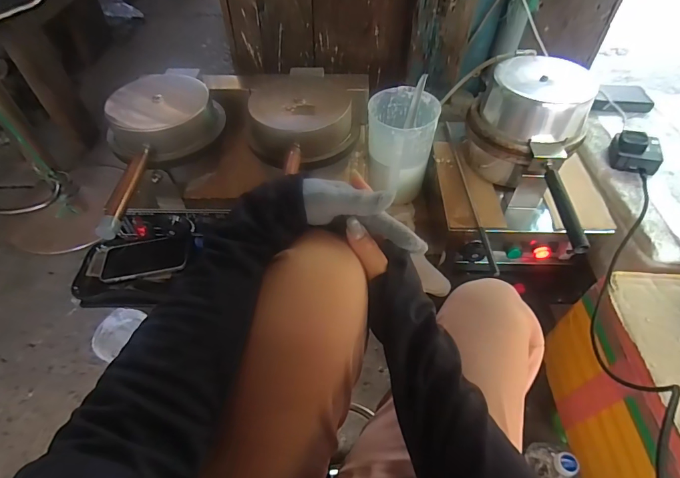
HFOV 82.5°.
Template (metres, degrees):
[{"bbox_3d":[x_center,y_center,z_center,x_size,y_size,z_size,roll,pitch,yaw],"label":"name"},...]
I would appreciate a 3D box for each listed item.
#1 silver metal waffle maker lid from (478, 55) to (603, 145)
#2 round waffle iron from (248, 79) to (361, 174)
[{"bbox_3d":[0.325,-0.229,0.640,0.149,0.083,0.137,-7,51,-4],"label":"silver metal waffle maker lid"},{"bbox_3d":[-0.071,-0.207,0.679,0.180,0.069,0.216,-31,57,-22],"label":"round waffle iron"}]

